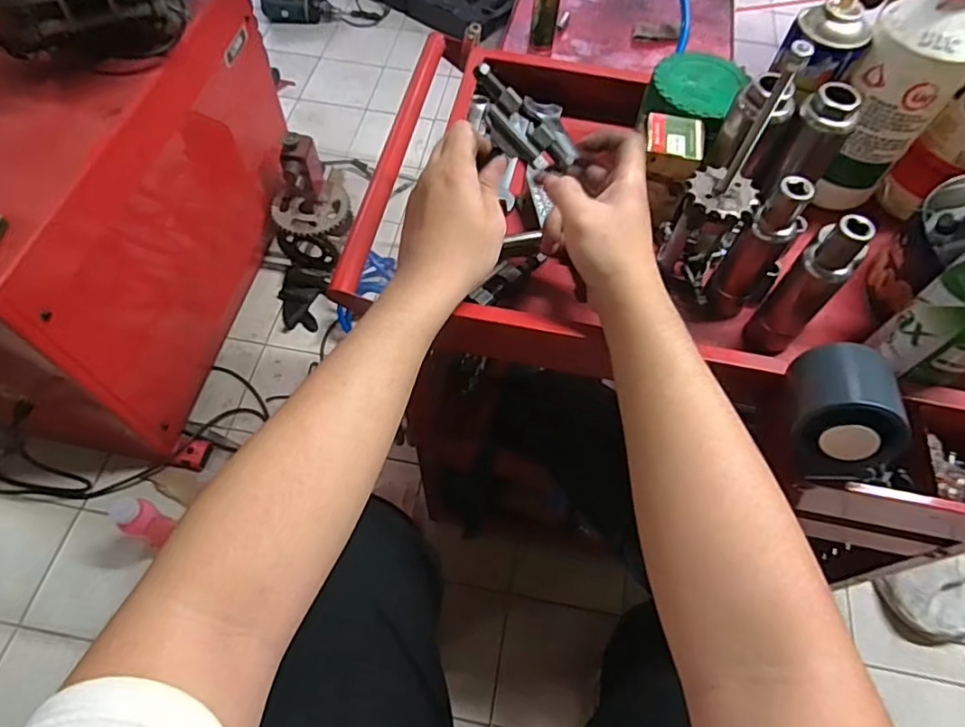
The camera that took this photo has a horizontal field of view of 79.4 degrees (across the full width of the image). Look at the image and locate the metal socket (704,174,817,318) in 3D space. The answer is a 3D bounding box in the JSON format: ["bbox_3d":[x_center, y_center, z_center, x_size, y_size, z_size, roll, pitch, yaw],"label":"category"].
[{"bbox_3d":[0.225,-0.091,0.480,0.034,0.134,0.030,32,64,14],"label":"metal socket"}]

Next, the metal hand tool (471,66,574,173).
[{"bbox_3d":[0.028,-0.188,0.462,0.100,0.027,0.029,43,64,-13],"label":"metal hand tool"}]

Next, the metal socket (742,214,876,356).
[{"bbox_3d":[0.256,-0.056,0.463,0.036,0.136,0.031,34,65,15],"label":"metal socket"}]

